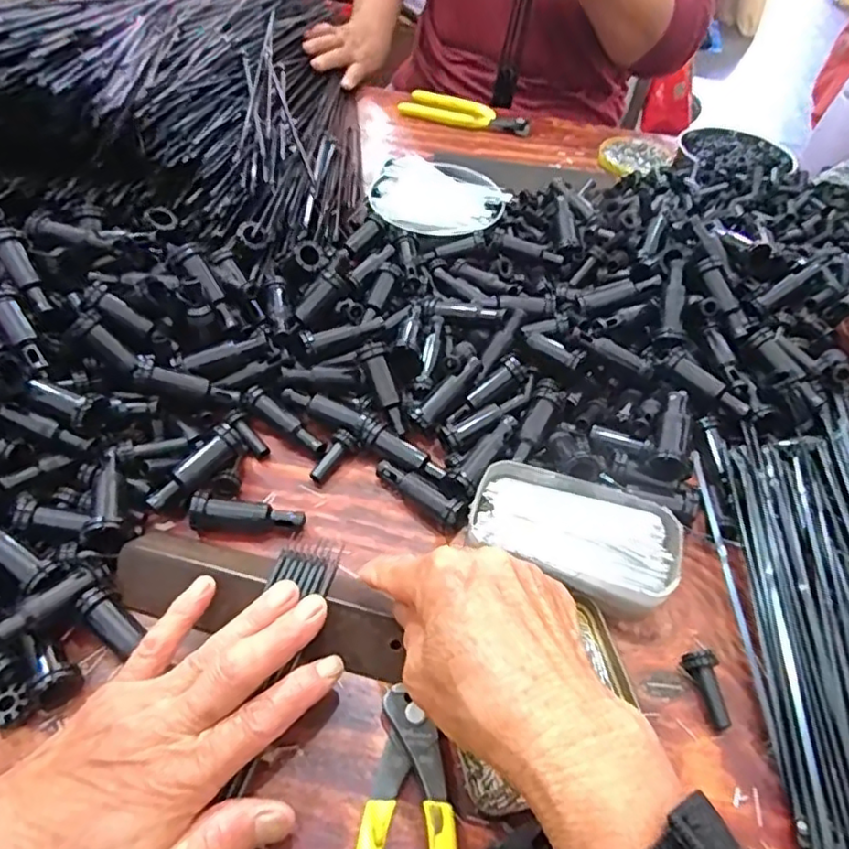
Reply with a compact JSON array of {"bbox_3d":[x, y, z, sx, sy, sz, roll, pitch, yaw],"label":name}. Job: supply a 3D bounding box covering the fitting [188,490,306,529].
[{"bbox_3d":[-0.108,0.054,0.376,0.067,0.022,0.016,-1,51,-5],"label":"fitting"}]

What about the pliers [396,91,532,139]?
[{"bbox_3d":[0.050,-0.391,0.779,0.162,0.019,0.056,22,52,13],"label":"pliers"}]

